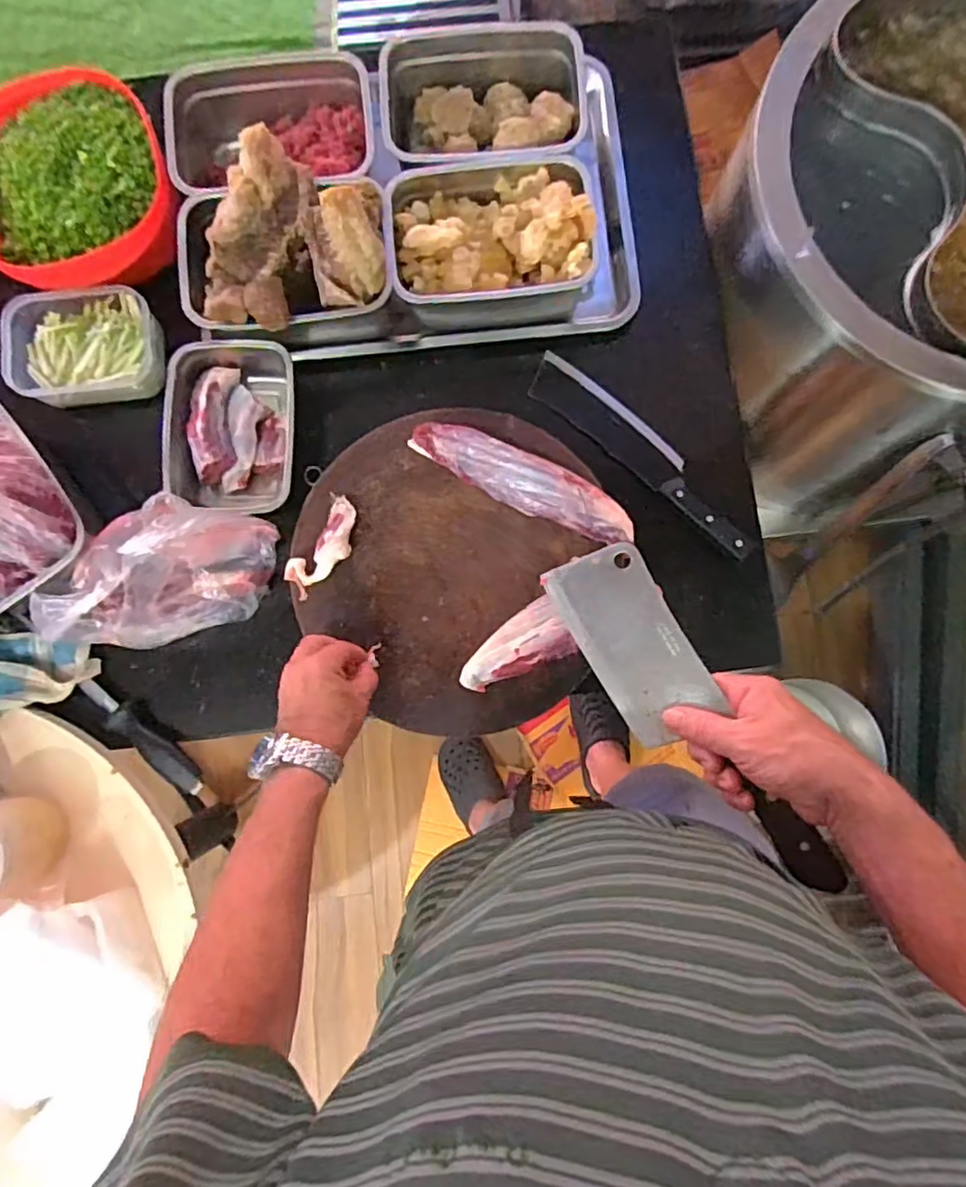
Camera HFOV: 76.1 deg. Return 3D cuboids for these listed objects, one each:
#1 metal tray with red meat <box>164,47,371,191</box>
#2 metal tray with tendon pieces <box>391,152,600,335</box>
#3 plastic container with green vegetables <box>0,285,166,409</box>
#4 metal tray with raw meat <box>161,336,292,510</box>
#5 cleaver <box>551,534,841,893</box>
[{"bbox_3d":[-0.221,-0.480,0.669,0.215,0.069,0.142,-11,83,-1],"label":"metal tray with red meat"},{"bbox_3d":[0.009,-0.369,0.656,0.205,0.087,0.145,-7,83,0],"label":"metal tray with tendon pieces"},{"bbox_3d":[-0.426,-0.263,0.672,0.156,0.046,0.114,-7,83,0],"label":"plastic container with green vegetables"},{"bbox_3d":[-0.263,-0.176,0.664,0.133,0.057,0.192,-1,83,0],"label":"metal tray with raw meat"},{"bbox_3d":[0.152,0.085,0.462,0.077,0.031,0.286,-34,71,-3],"label":"cleaver"}]

